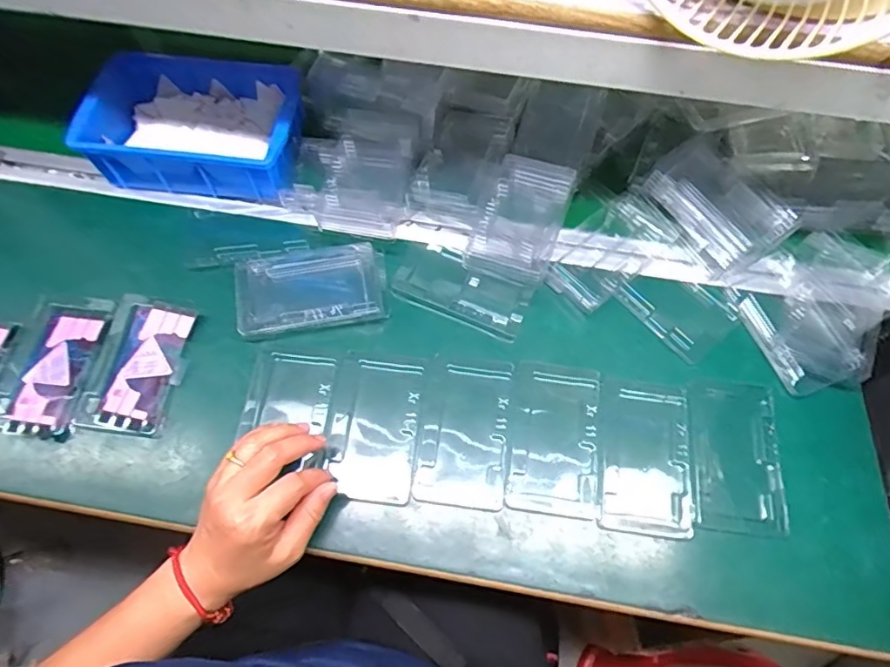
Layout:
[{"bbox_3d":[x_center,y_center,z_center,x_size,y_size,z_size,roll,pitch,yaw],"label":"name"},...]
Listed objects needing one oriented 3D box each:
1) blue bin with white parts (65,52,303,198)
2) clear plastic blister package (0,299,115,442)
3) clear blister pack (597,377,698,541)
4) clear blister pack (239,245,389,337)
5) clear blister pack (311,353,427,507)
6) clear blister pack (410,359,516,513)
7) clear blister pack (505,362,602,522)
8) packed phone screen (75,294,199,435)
[{"bbox_3d":[-0.262,-0.216,0.559,0.218,0.078,0.132,5,65,1],"label":"blue bin with white parts"},{"bbox_3d":[-0.351,0.027,0.477,0.071,0.015,0.123,6,65,2],"label":"clear plastic blister package"},{"bbox_3d":[0.169,0.102,0.453,0.077,0.007,0.127,5,65,2],"label":"clear blister pack"},{"bbox_3d":[-0.126,-0.042,0.506,0.135,0.024,0.080,-9,65,-5],"label":"clear blister pack"},{"bbox_3d":[-0.062,0.078,0.460,0.076,0.012,0.122,9,65,3],"label":"clear blister pack"},{"bbox_3d":[0.018,0.083,0.460,0.070,0.009,0.127,7,65,2],"label":"clear blister pack"},{"bbox_3d":[0.094,0.088,0.459,0.075,0.008,0.127,6,65,2],"label":"clear blister pack"},{"bbox_3d":[-0.271,0.028,0.482,0.071,0.021,0.122,9,65,3],"label":"packed phone screen"}]

